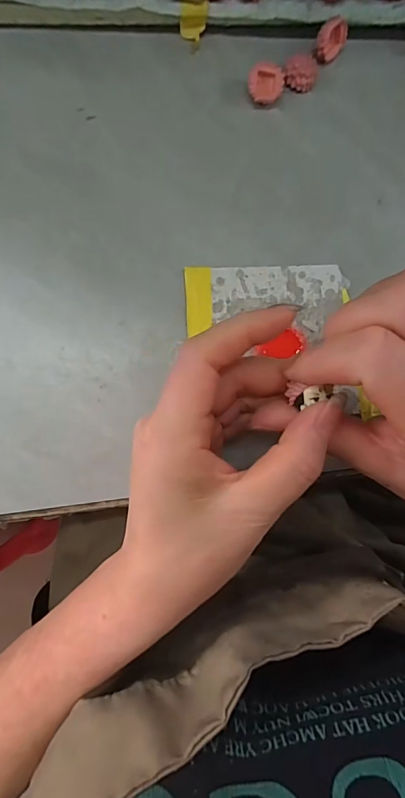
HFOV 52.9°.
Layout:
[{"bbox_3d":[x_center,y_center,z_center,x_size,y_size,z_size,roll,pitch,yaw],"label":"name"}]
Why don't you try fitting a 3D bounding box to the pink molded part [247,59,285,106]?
[{"bbox_3d":[0.037,-0.184,0.238,0.021,0.011,0.020,1,85,-8],"label":"pink molded part"}]

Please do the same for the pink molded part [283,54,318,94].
[{"bbox_3d":[0.059,-0.195,0.242,0.019,0.007,0.019,1,85,-8],"label":"pink molded part"}]

